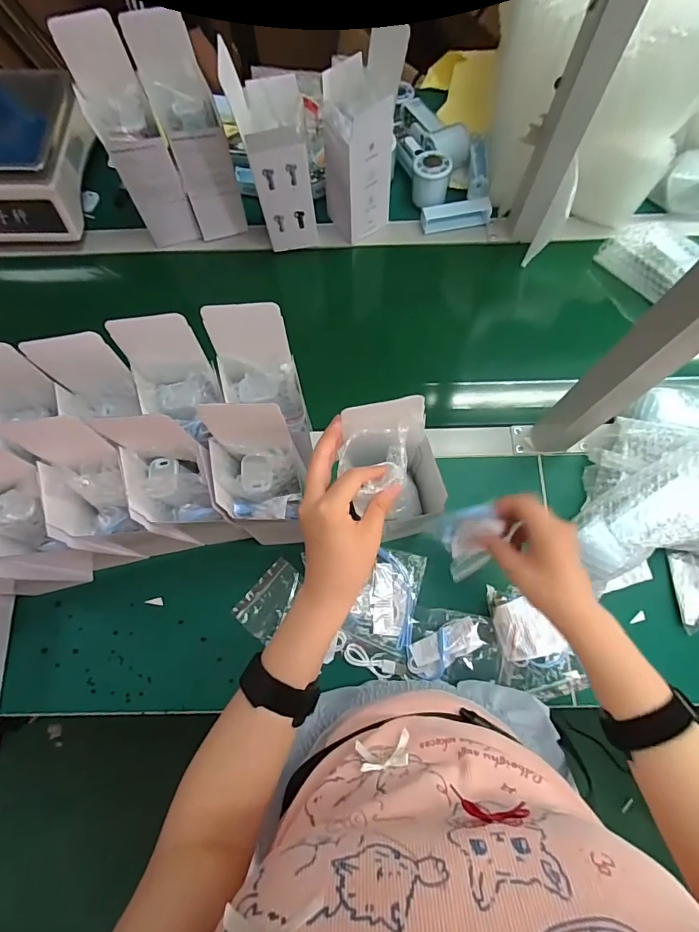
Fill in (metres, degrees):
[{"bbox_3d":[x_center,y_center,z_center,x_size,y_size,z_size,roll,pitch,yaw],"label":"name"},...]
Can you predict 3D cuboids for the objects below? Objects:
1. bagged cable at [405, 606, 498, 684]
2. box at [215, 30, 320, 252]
[{"bbox_3d":[0.121,0.209,0.519,0.099,0.012,0.076,6,74,4],"label":"bagged cable"},{"bbox_3d":[-0.093,-0.404,0.582,0.079,0.234,0.089,-6,74,0],"label":"box"}]

